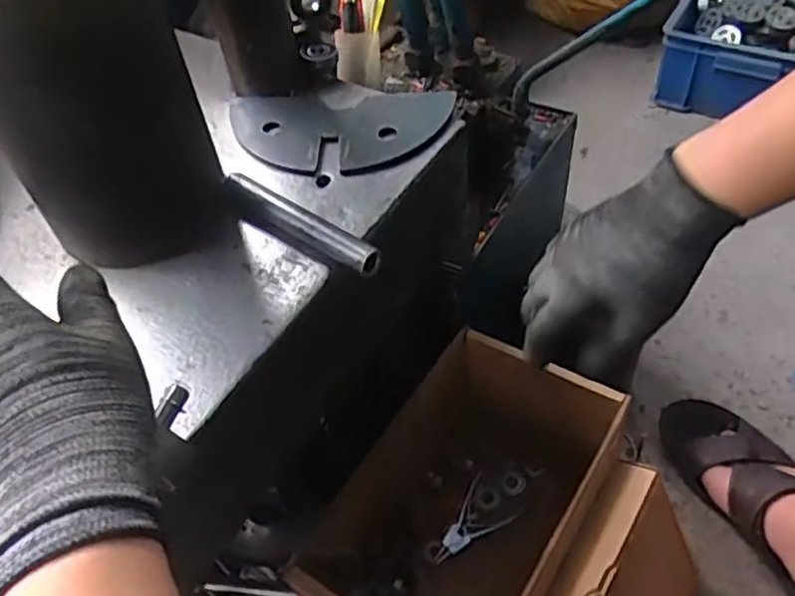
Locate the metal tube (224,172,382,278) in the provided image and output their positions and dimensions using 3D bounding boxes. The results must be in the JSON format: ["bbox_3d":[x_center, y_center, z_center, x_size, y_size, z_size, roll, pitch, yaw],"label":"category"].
[{"bbox_3d":[-0.071,-0.052,0.499,0.141,0.021,0.023,28,58,26],"label":"metal tube"}]

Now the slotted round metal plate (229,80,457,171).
[{"bbox_3d":[-0.056,-0.148,0.579,0.179,0.010,0.119,19,55,21],"label":"slotted round metal plate"}]

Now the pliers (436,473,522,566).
[{"bbox_3d":[0.081,0.253,0.777,0.103,0.014,0.060,-38,56,-23],"label":"pliers"}]

